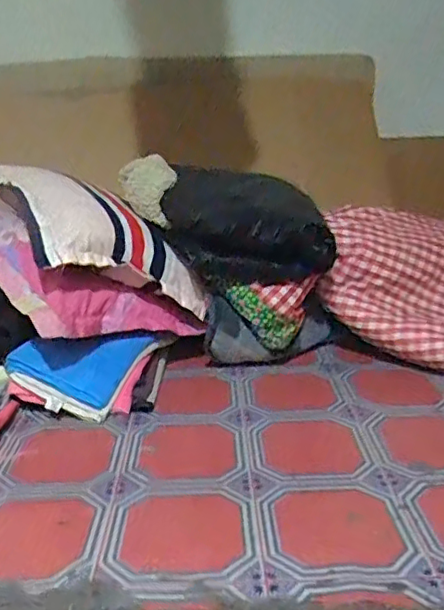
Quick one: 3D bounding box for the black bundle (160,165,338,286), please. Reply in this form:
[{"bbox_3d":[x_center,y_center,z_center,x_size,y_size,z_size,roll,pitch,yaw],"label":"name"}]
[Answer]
[{"bbox_3d":[0.028,-0.124,0.956,0.278,0.171,0.091,8,21,25],"label":"black bundle"}]

